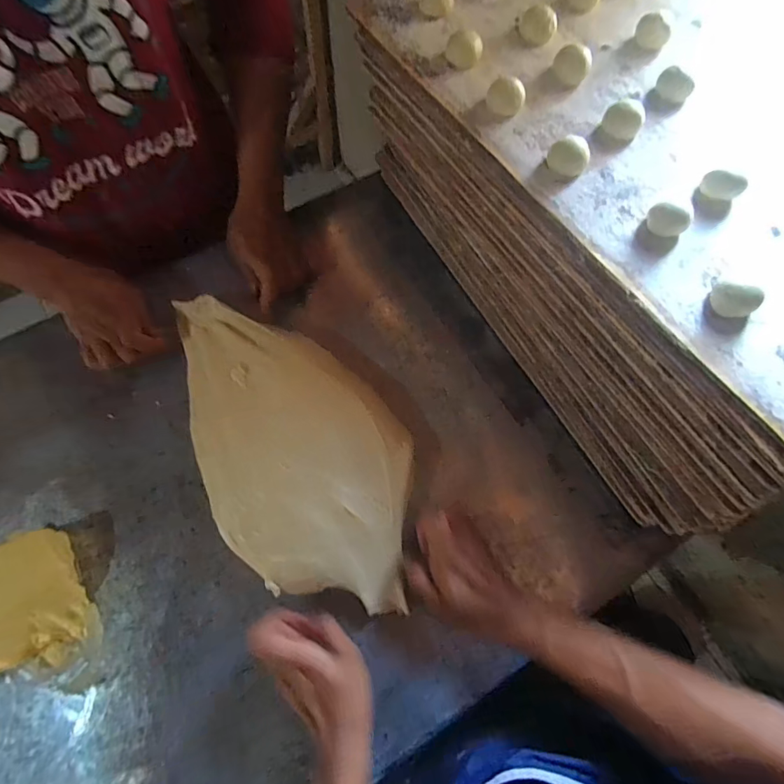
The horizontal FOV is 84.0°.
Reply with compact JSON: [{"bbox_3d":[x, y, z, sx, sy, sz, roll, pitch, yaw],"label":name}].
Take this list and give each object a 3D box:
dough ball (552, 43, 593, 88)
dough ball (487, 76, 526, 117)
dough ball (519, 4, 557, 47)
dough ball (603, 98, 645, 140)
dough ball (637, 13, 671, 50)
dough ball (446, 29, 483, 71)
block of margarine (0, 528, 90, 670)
[{"bbox_3d":[0.172,-0.313,0.419,0.033,0.022,0.033,0,72,1],"label":"dough ball"},{"bbox_3d":[0.106,-0.272,0.405,0.034,0.022,0.028,16,73,6],"label":"dough ball"},{"bbox_3d":[0.146,-0.367,0.435,0.035,0.020,0.029,11,72,5],"label":"dough ball"},{"bbox_3d":[0.214,-0.250,0.402,0.034,0.015,0.035,0,72,1],"label":"dough ball"},{"bbox_3d":[0.264,-0.365,0.440,0.033,0.019,0.031,0,72,1],"label":"dough ball"},{"bbox_3d":[0.071,-0.336,0.431,0.035,0.024,0.031,4,72,3],"label":"dough ball"},{"bbox_3d":[-0.347,0.202,0.423,0.089,0.041,0.127,-19,72,-8],"label":"block of margarine"}]

